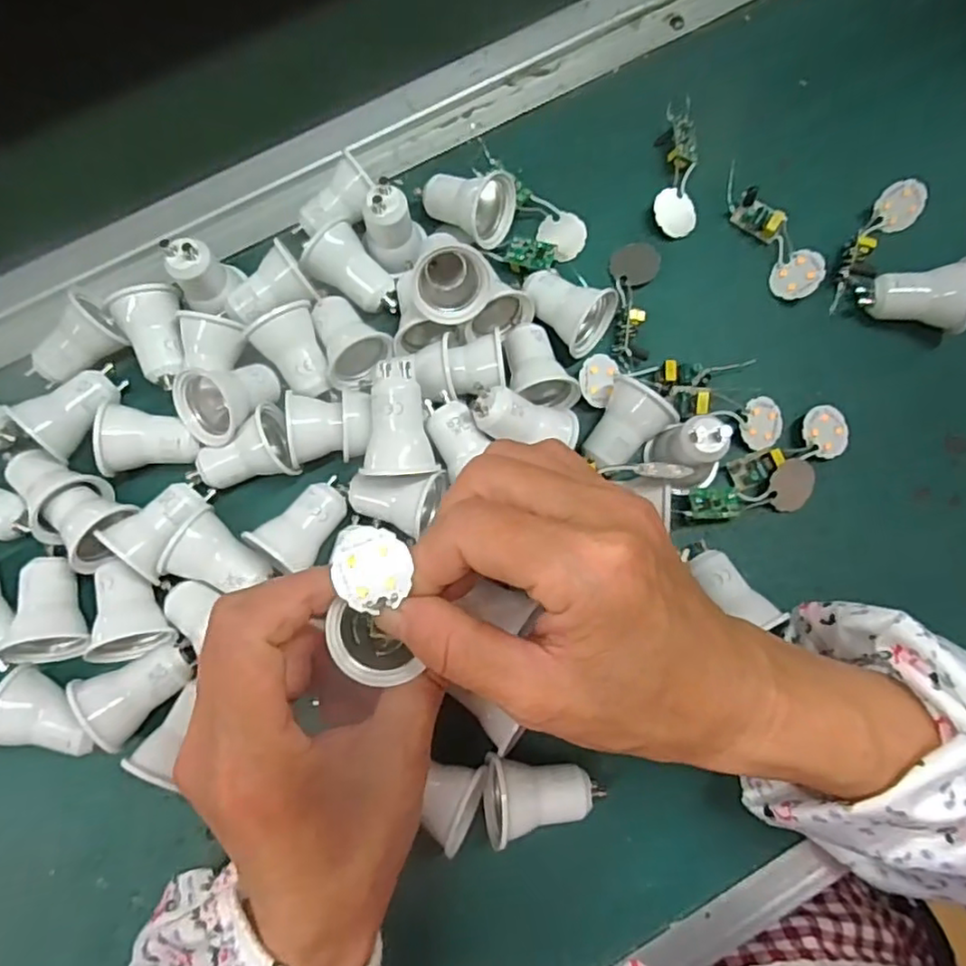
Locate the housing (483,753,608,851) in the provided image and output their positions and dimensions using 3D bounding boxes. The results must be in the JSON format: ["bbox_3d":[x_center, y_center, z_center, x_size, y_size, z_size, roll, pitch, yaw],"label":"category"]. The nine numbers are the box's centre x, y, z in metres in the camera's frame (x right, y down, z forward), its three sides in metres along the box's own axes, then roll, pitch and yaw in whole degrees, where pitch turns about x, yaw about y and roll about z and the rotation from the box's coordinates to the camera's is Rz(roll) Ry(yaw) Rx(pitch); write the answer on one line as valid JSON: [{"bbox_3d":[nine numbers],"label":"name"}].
[{"bbox_3d":[0.023,0.121,0.254,0.046,0.037,0.028,-8,79,-2],"label":"housing"}]

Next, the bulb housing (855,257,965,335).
[{"bbox_3d":[0.206,-0.085,0.299,0.040,0.031,0.030,-5,79,-1],"label":"bulb housing"}]

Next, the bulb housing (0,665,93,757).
[{"bbox_3d":[-0.177,0.094,0.259,0.035,0.027,0.029,13,79,2],"label":"bulb housing"}]

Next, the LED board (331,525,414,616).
[{"bbox_3d":[-0.032,0.025,0.180,0.023,0.004,0.024,-1,91,16],"label":"LED board"}]

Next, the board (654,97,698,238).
[{"bbox_3d":[0.099,-0.162,0.326,0.021,0.008,0.073,3,79,0],"label":"board"}]

